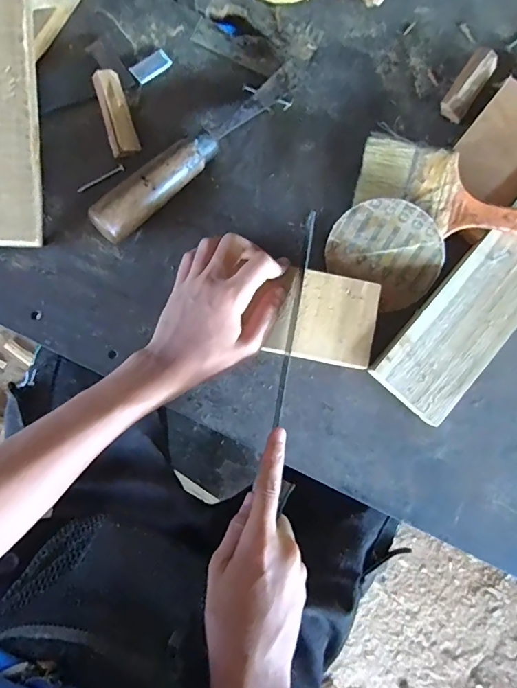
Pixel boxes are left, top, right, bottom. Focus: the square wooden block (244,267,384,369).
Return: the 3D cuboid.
[{"bbox_3d":[0.054,-0.022,0.358,0.079,0.012,0.070,11,80,3],"label":"square wooden block"}]

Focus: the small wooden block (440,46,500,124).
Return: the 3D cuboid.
[{"bbox_3d":[0.186,-0.229,0.395,0.024,0.015,0.067,34,83,1],"label":"small wooden block"}]

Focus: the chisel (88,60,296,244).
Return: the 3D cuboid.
[{"bbox_3d":[-0.046,-0.162,0.367,0.025,0.034,0.213,45,84,3],"label":"chisel"}]

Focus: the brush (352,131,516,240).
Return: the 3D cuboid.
[{"bbox_3d":[0.174,-0.113,0.362,0.190,0.018,0.056,21,104,5],"label":"brush"}]

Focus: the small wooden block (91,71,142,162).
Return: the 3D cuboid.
[{"bbox_3d":[-0.119,-0.192,0.374,0.023,0.015,0.069,-16,95,-2],"label":"small wooden block"}]

